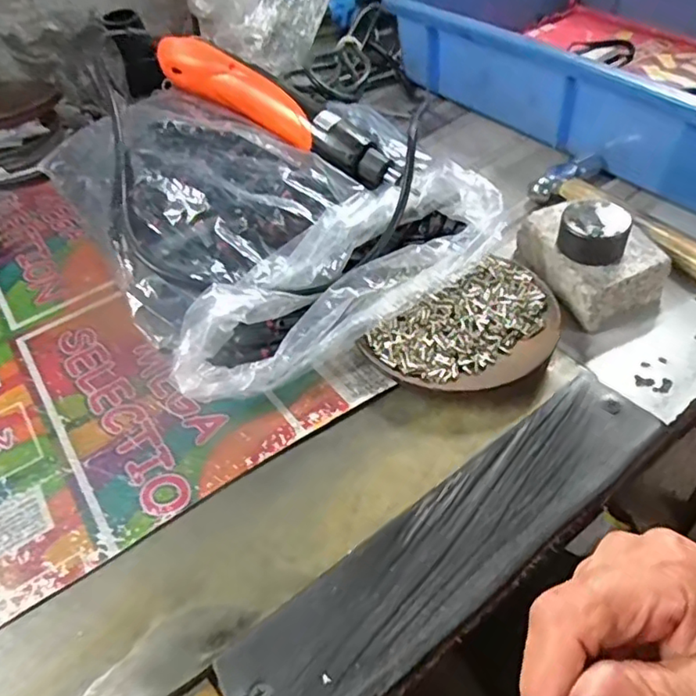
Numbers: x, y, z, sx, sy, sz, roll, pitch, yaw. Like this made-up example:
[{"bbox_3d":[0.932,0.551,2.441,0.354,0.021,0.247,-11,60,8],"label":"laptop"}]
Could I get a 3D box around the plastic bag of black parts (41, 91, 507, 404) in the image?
[{"bbox_3d":[-0.056,-0.107,0.411,0.228,0.070,0.278,-26,50,-18],"label":"plastic bag of black parts"}]

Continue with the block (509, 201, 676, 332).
[{"bbox_3d":[0.150,-0.055,0.373,0.057,0.032,0.084,-17,48,-11],"label":"block"}]

